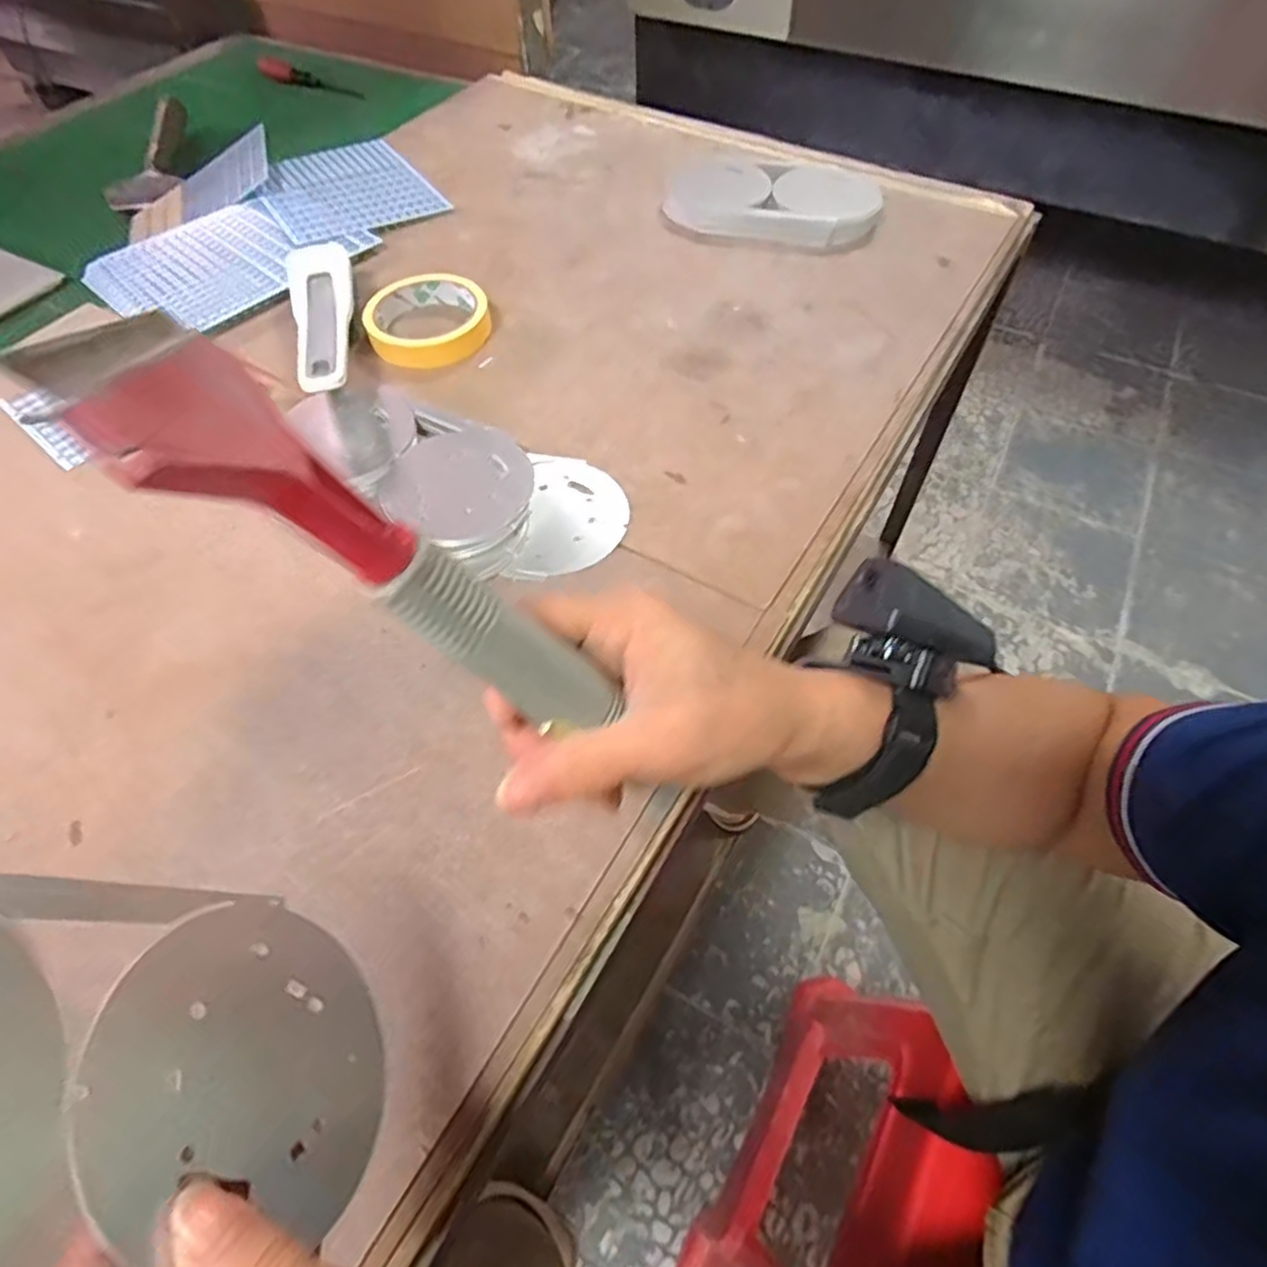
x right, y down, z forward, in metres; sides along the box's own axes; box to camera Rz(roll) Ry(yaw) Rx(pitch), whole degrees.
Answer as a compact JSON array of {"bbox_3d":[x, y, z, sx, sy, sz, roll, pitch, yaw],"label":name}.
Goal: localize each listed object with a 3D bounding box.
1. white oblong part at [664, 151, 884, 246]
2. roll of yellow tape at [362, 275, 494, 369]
[{"bbox_3d":[0.130,-0.414,0.649,0.193,0.023,0.133,13,58,10],"label":"white oblong part"},{"bbox_3d":[-0.162,-0.249,0.547,0.090,0.028,0.092,-1,57,1],"label":"roll of yellow tape"}]

